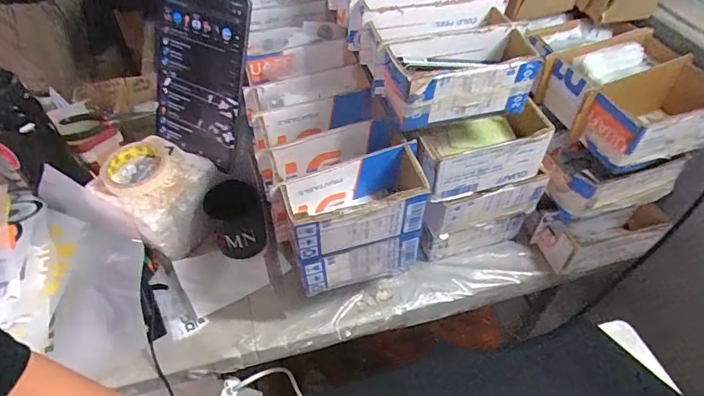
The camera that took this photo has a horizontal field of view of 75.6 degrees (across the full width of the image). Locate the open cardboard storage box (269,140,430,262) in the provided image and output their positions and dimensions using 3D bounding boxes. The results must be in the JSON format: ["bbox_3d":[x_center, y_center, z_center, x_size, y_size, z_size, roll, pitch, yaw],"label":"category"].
[{"bbox_3d":[0.001,0.005,0.510,0.154,0.073,0.078,-14,50,-11],"label":"open cardboard storage box"}]

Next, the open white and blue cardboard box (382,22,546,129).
[{"bbox_3d":[0.123,-0.134,0.504,0.174,0.071,0.074,-15,51,-12],"label":"open white and blue cardboard box"}]

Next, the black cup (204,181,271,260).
[{"bbox_3d":[-0.170,0.033,0.674,0.081,0.087,0.083,0,49,0],"label":"black cup"}]

